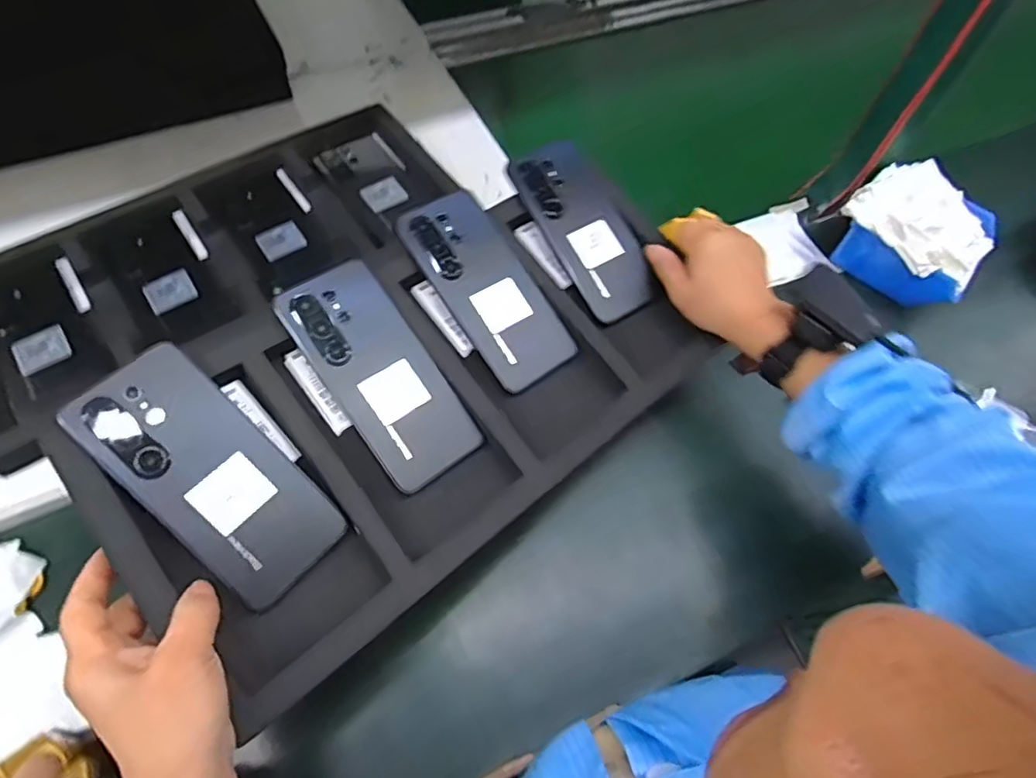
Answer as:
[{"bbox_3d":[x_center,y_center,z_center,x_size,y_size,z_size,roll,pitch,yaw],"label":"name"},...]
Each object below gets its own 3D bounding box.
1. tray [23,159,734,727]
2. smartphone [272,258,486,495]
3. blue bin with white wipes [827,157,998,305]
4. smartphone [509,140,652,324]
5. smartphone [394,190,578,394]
[{"bbox_3d":[-0.050,0.002,0.456,0.457,0.035,0.214,-37,88,-26],"label":"tray"},{"bbox_3d":[-0.099,-0.012,0.434,0.075,0.013,0.169,-34,89,-21],"label":"smartphone"},{"bbox_3d":[0.433,-0.170,0.655,0.146,0.083,0.126,34,64,15],"label":"blue bin with white wipes"},{"bbox_3d":[0.062,-0.142,0.533,0.075,0.014,0.163,-29,88,-18],"label":"smartphone"},{"bbox_3d":[-0.025,-0.083,0.490,0.077,0.012,0.169,-34,88,-20],"label":"smartphone"}]

